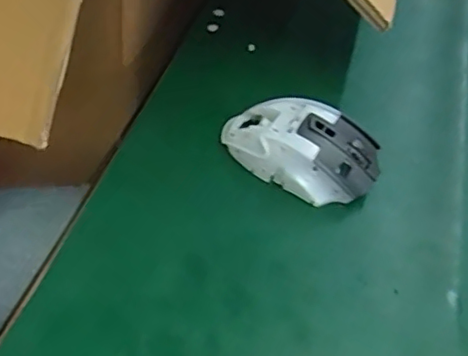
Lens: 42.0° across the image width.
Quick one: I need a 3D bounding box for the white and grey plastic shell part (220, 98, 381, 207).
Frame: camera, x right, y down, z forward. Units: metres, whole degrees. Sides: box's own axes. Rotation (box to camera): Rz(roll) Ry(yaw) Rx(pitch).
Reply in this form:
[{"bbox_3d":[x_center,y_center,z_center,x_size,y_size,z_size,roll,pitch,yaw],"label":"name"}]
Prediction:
[{"bbox_3d":[0.046,-0.022,0.444,0.118,0.039,0.064,20,50,15],"label":"white and grey plastic shell part"}]

